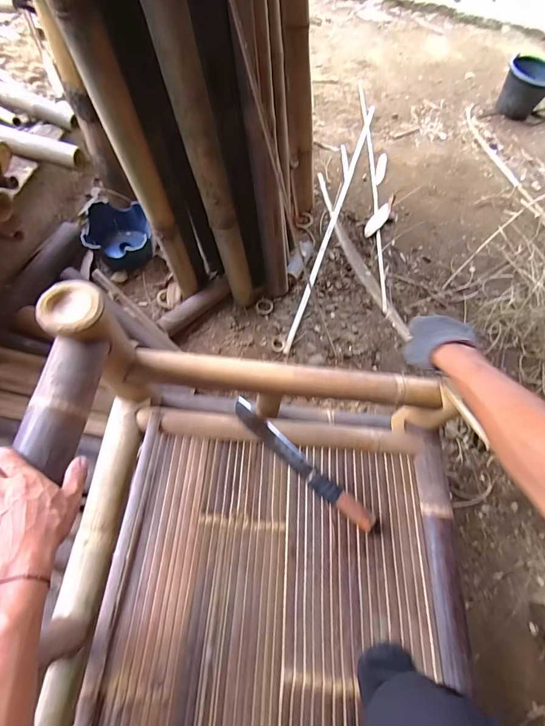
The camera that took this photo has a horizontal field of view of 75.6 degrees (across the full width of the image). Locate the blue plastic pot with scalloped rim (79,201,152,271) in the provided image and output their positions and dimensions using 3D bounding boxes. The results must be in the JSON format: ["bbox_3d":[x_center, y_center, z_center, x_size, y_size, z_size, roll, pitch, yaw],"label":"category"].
[{"bbox_3d":[-0.524,-0.432,1.214,0.205,0.141,0.218,2,64,-5],"label":"blue plastic pot with scalloped rim"}]

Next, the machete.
[{"bbox_3d":[0.054,0.196,0.704,0.349,0.023,0.041,41,67,13],"label":"machete"}]

